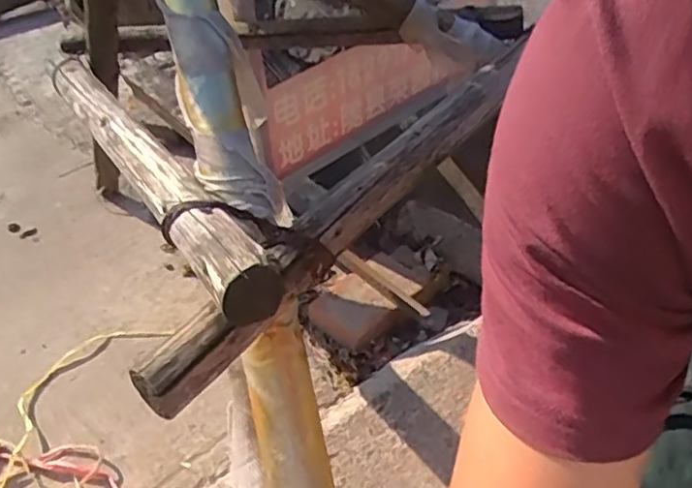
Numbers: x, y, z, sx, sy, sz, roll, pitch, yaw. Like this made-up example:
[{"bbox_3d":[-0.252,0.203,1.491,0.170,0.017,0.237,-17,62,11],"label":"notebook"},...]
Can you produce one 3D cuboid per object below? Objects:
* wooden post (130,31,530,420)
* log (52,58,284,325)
[{"bbox_3d":[0.046,-0.068,0.607,0.048,0.053,0.609,29,55,23],"label":"wooden post"},{"bbox_3d":[-0.245,-0.114,0.710,0.051,0.040,0.718,-25,36,-20],"label":"log"}]

